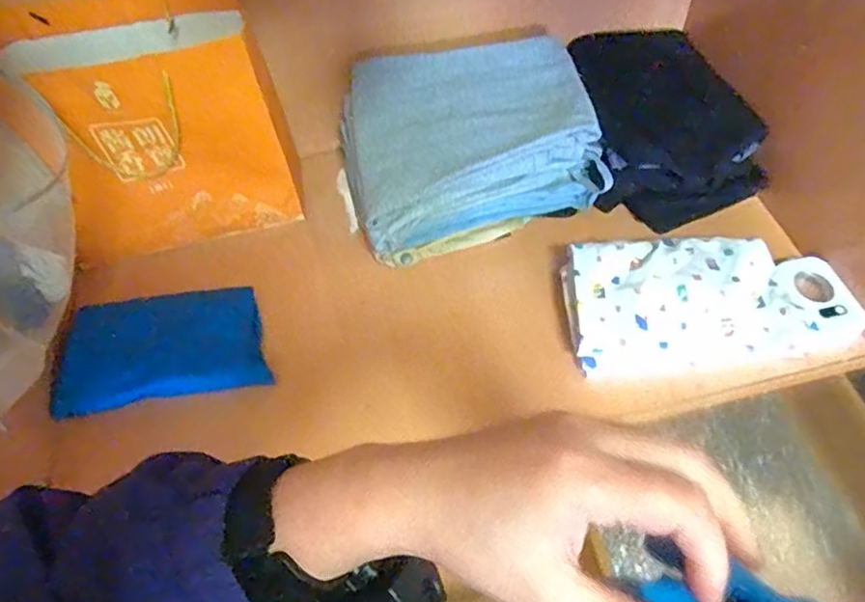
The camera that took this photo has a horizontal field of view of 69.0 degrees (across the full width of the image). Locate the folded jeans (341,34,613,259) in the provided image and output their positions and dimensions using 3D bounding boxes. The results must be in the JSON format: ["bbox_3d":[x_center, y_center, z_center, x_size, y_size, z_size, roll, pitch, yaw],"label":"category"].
[{"bbox_3d":[0.051,-0.221,0.869,0.320,0.128,0.256,-14,55,-5],"label":"folded jeans"}]

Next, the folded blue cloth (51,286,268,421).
[{"bbox_3d":[-0.342,0.050,0.804,0.246,0.040,0.169,-14,55,-4],"label":"folded blue cloth"}]

